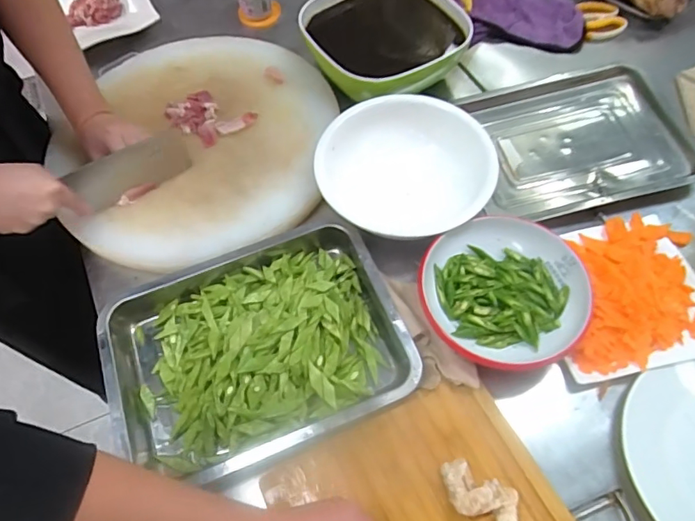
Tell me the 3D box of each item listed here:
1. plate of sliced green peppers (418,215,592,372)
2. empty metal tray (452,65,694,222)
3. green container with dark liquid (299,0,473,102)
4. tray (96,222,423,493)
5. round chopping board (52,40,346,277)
[{"bbox_3d":[0.196,0.042,0.627,0.194,0.045,0.191,-1,61,2],"label":"plate of sliced green peppers"},{"bbox_3d":[0.336,-0.185,0.762,0.327,0.039,0.253,-13,61,-4],"label":"empty metal tray"},{"bbox_3d":[0.063,-0.370,0.861,0.263,0.106,0.263,-1,61,2],"label":"green container with dark liquid"},{"bbox_3d":[-0.113,0.112,0.623,0.351,0.059,0.266,-21,62,-8],"label":"tray"},{"bbox_3d":[-0.232,-0.187,0.786,0.427,0.049,0.444,-1,61,2],"label":"round chopping board"}]

